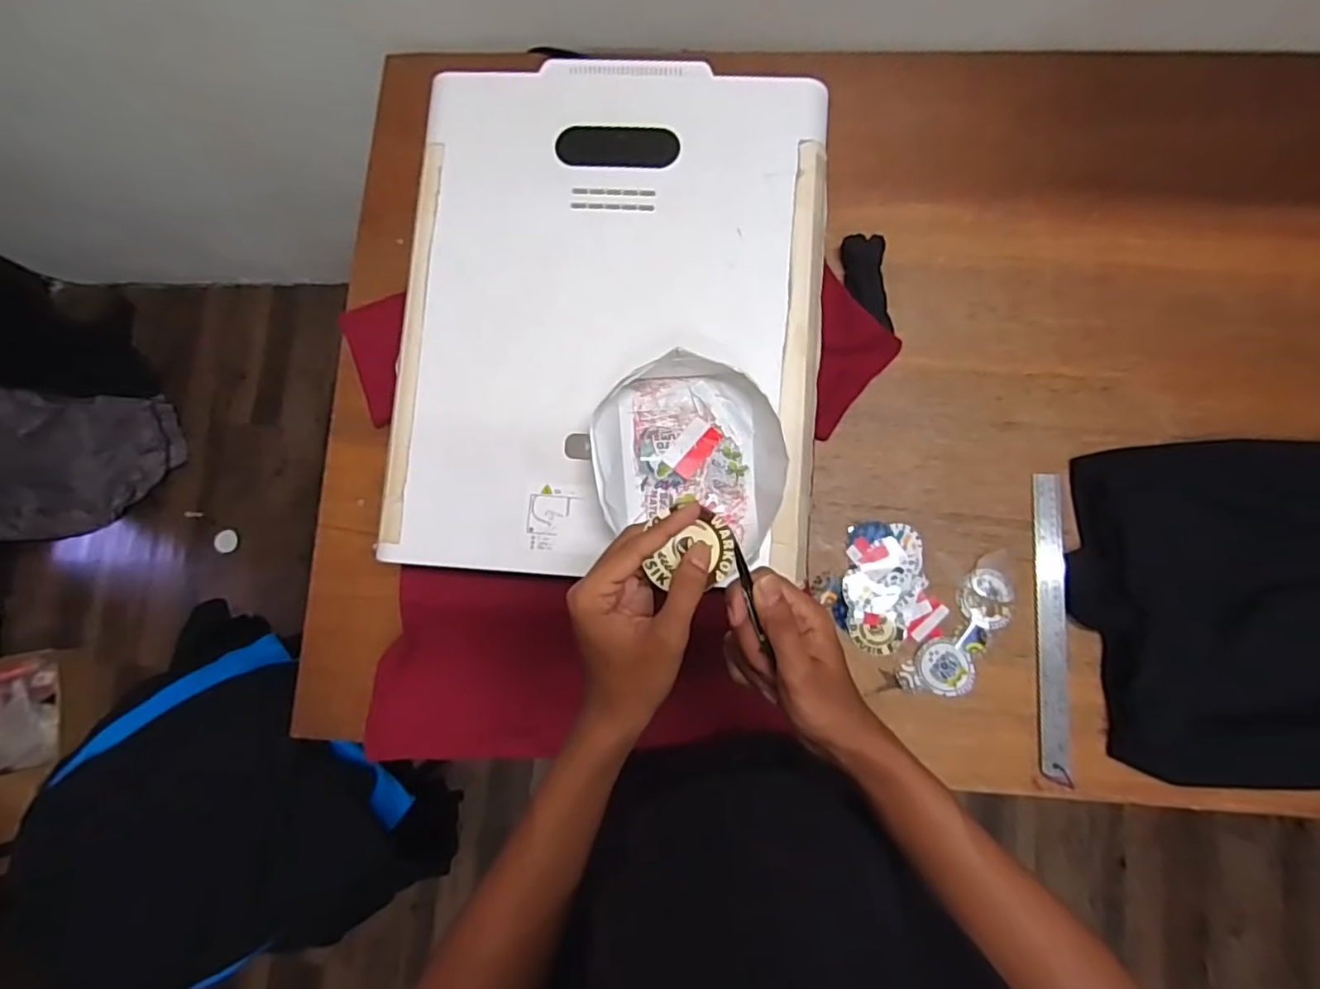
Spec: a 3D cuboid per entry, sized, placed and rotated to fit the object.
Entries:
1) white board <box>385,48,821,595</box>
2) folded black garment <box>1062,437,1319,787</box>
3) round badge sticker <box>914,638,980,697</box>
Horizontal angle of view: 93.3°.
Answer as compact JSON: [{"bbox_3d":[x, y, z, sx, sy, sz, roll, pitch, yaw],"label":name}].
[{"bbox_3d":[-0.052,-0.179,0.596,0.399,0.033,0.508,4,85,7],"label":"white board"},{"bbox_3d":[0.727,0.124,0.647,0.556,0.030,0.357,0,82,2],"label":"folded black garment"},{"bbox_3d":[0.317,0.193,0.689,0.057,0.005,0.069,-37,83,-3],"label":"round badge sticker"}]

